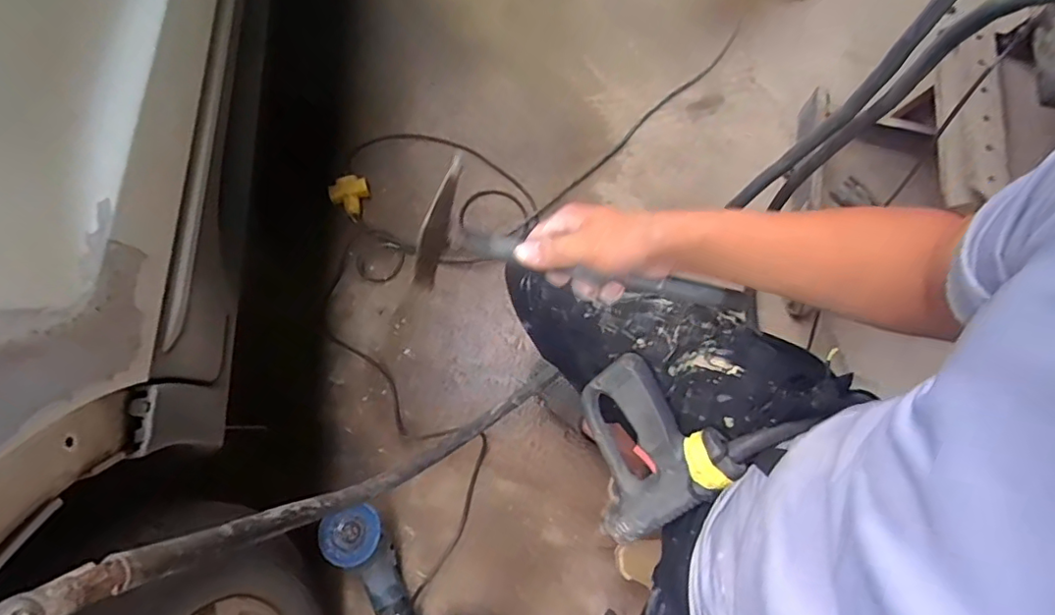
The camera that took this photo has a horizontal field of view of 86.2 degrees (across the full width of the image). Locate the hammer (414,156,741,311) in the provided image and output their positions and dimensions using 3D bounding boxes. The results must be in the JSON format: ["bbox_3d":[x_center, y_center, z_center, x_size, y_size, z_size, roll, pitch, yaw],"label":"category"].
[{"bbox_3d":[0.052,-0.034,0.493,0.288,0.121,0.044,13,65,-14],"label":"hammer"}]

